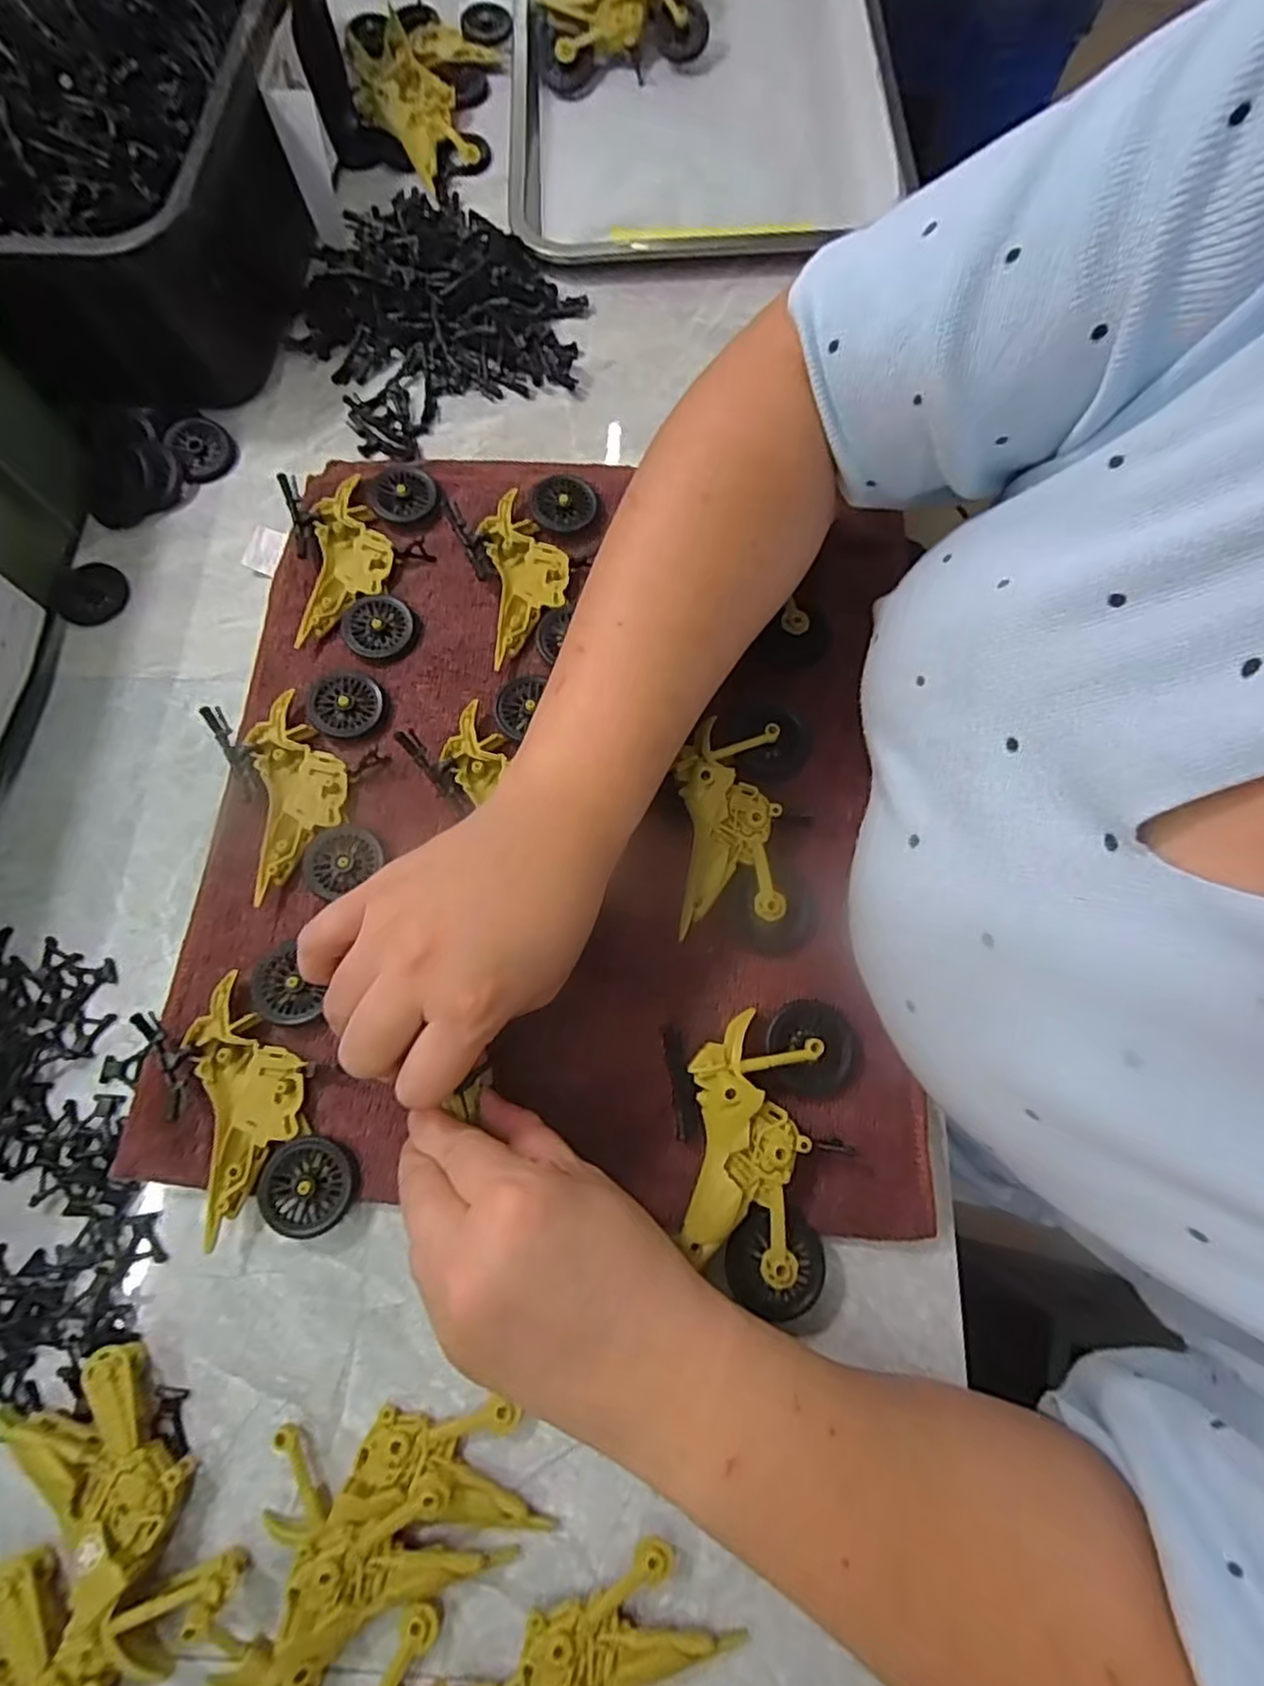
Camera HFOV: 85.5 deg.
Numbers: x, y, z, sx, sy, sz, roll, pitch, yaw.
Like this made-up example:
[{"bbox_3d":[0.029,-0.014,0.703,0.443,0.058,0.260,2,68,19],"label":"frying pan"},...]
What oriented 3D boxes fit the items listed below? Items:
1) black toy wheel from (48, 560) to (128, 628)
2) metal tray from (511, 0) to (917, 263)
[{"bbox_3d":[-0.304,-0.140,0.384,0.038,0.006,0.039,0,73,1],"label":"black toy wheel"},{"bbox_3d":[0.048,-0.542,0.486,0.259,0.019,0.351,-2,73,1],"label":"metal tray"}]

